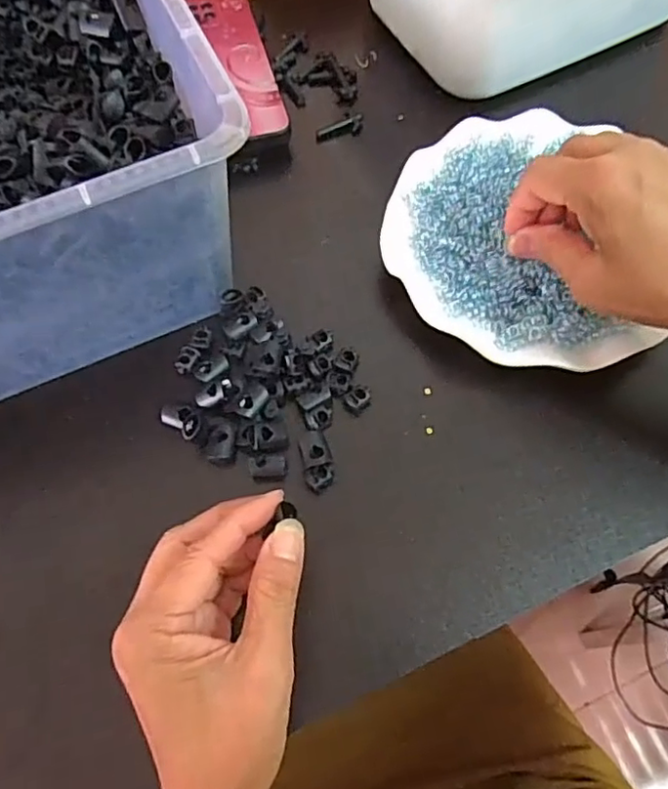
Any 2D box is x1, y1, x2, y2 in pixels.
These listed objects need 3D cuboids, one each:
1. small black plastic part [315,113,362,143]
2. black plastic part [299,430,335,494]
[{"bbox_3d":[0.004,-0.190,0.437,0.035,0.007,0.013,-19,67,-7],"label":"small black plastic part"},{"bbox_3d":[-0.009,0.036,0.333,0.017,0.006,0.033,-10,66,-3],"label":"black plastic part"}]

